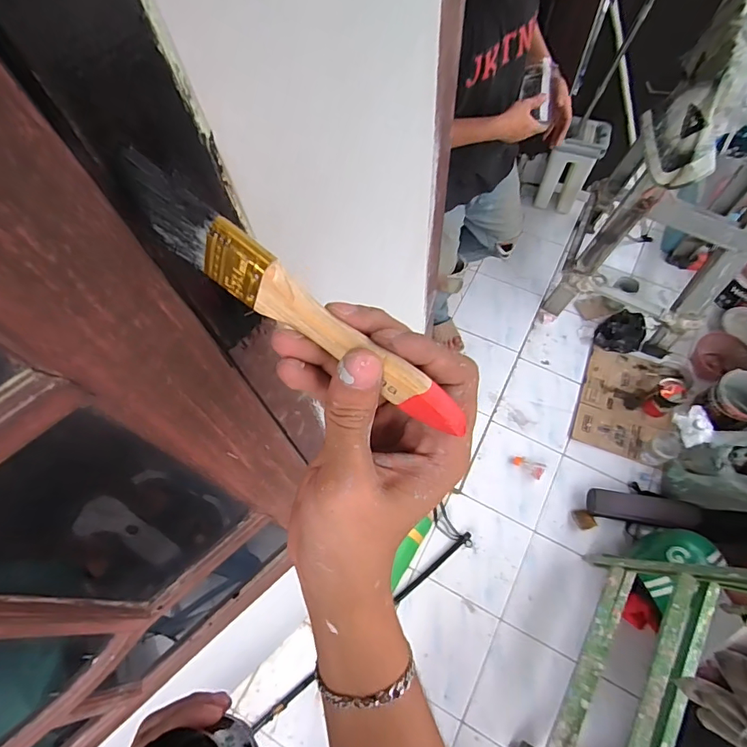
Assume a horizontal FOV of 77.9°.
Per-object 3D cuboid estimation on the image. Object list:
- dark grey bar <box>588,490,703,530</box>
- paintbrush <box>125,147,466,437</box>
[{"bbox_3d":[0.851,0.434,1.469,0.311,0.064,0.086,-1,58,41],"label":"dark grey bar"},{"bbox_3d":[-0.032,-0.025,0.192,0.159,0.031,0.007,39,47,-7],"label":"paintbrush"}]

